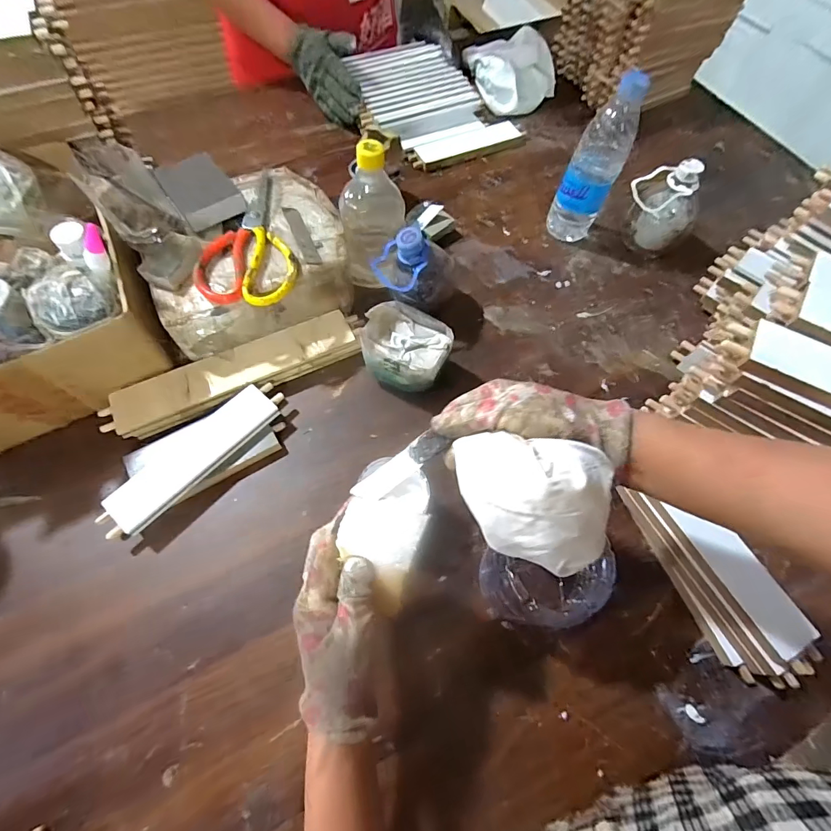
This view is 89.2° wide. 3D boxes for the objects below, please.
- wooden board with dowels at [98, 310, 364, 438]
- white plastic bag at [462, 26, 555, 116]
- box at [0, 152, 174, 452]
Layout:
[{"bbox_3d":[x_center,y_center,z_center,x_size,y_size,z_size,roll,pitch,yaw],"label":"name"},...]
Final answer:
[{"bbox_3d":[-0.212,-0.056,0.516,0.304,0.023,0.063,-24,70,-13],"label":"wooden board with dowels"},{"bbox_3d":[0.189,-0.663,0.796,0.149,0.058,0.180,-14,67,-8],"label":"white plastic bag"},{"bbox_3d":[-0.454,-0.146,0.463,0.254,0.149,0.311,-30,70,-15],"label":"box"}]

